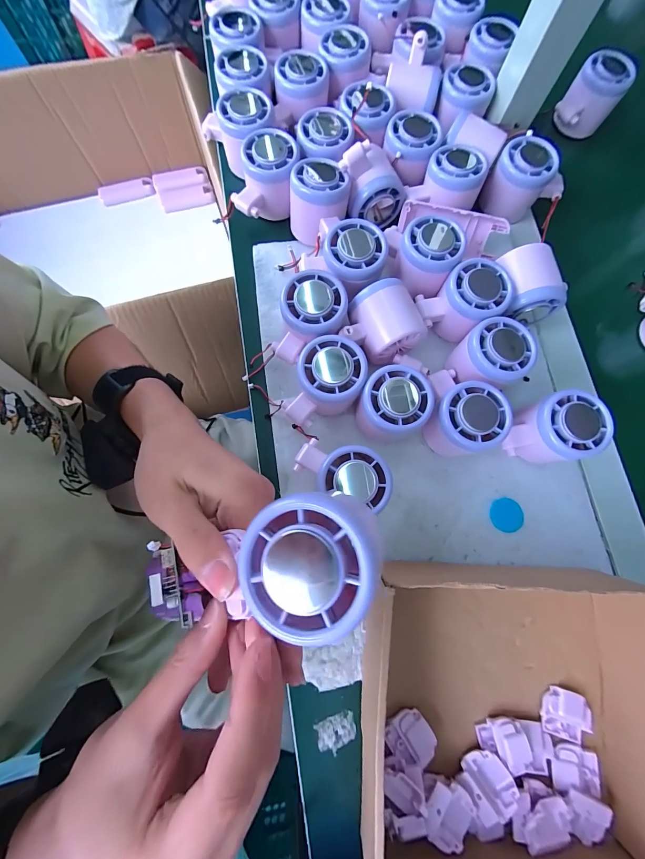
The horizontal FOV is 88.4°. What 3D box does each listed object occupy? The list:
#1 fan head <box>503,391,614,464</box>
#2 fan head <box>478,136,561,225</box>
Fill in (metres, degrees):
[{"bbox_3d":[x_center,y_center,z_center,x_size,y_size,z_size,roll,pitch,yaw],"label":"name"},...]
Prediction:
[{"bbox_3d":[0.189,0.002,0.282,0.073,0.051,0.052,-1,77,-2],"label":"fan head"},{"bbox_3d":[0.206,-0.259,0.344,0.074,0.053,0.050,-16,78,-5],"label":"fan head"}]

